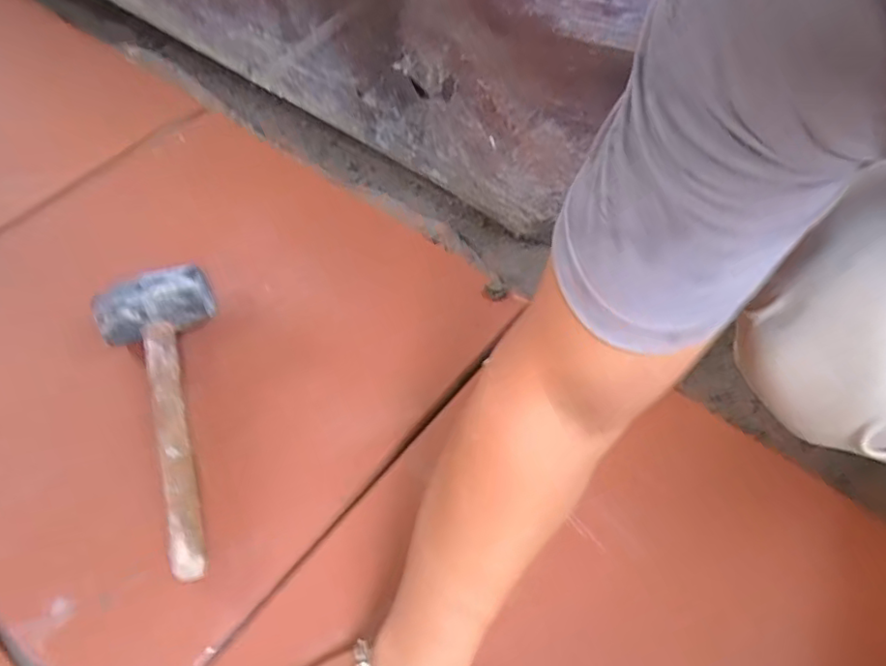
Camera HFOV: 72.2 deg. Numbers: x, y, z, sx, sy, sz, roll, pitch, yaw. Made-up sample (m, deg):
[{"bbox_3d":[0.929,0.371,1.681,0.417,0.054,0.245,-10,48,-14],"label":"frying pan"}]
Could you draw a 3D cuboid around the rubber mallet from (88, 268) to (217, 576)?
[{"bbox_3d":[-0.215,0.060,0.509,0.101,0.053,0.267,-21,59,-16],"label":"rubber mallet"}]

